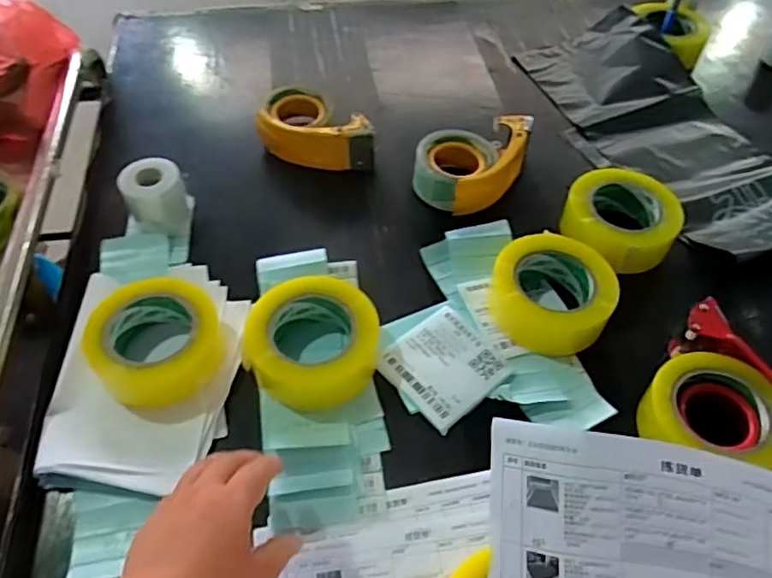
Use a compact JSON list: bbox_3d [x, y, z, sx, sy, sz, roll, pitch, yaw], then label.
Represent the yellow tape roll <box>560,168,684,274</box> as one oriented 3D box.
[{"bbox_3d":[0.286,-0.086,0.753,0.118,0.067,0.128,1,51,-2],"label":"yellow tape roll"}]

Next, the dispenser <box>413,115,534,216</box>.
[{"bbox_3d":[0.120,-0.160,0.804,0.167,0.067,0.103,-22,56,-19],"label":"dispenser"}]

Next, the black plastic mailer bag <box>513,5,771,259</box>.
[{"bbox_3d":[0.401,-0.244,0.890,0.261,0.051,0.490,-20,55,-18],"label":"black plastic mailer bag"}]

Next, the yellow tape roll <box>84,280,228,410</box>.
[{"bbox_3d":[-0.227,0.053,0.613,0.120,0.069,0.120,1,51,-2],"label":"yellow tape roll"}]

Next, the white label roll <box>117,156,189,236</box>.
[{"bbox_3d":[-0.275,-0.107,0.742,0.069,0.077,0.064,1,51,-2],"label":"white label roll"}]

